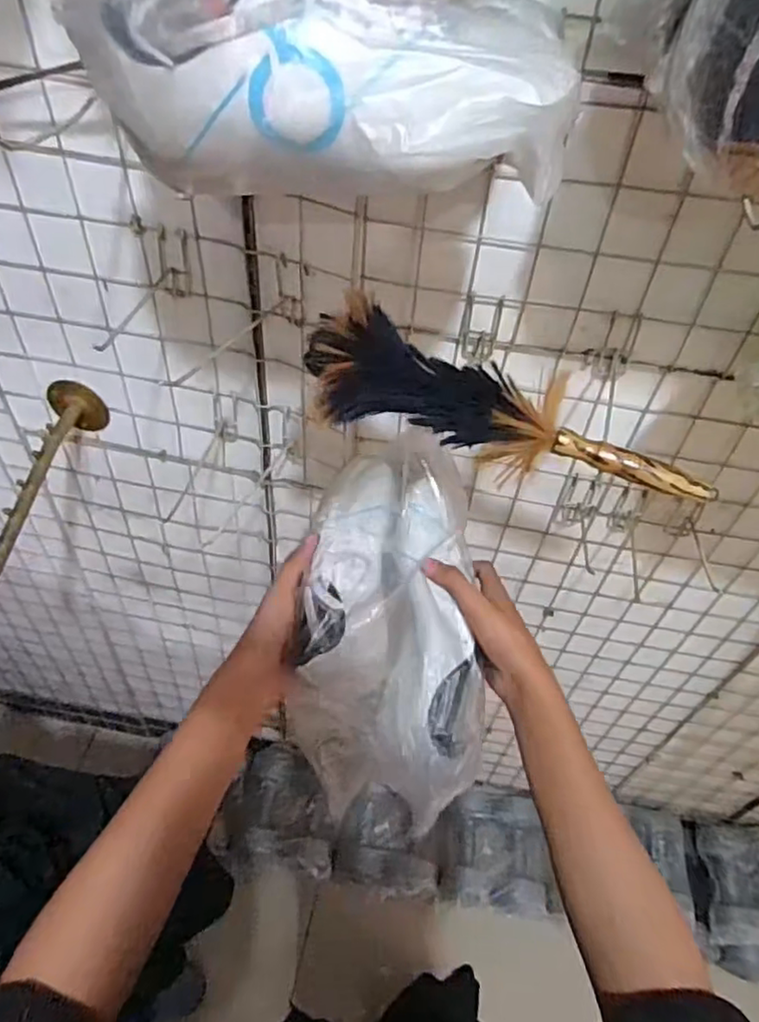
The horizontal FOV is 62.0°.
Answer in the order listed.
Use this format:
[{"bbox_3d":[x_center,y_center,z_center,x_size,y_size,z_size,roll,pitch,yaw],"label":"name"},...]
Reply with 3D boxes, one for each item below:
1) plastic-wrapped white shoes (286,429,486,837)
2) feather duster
[{"bbox_3d":[0.010,0.085,0.523,0.139,0.086,0.291,3,73,-3],"label":"plastic-wrapped white shoes"},{"bbox_3d":[0.095,-0.081,0.470,0.307,0.089,0.062,12,49,5],"label":"feather duster"}]

